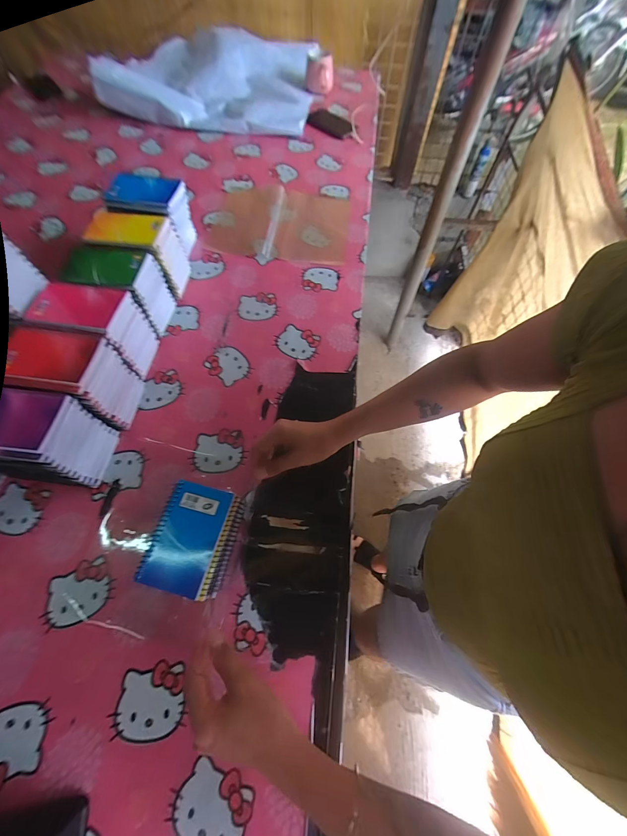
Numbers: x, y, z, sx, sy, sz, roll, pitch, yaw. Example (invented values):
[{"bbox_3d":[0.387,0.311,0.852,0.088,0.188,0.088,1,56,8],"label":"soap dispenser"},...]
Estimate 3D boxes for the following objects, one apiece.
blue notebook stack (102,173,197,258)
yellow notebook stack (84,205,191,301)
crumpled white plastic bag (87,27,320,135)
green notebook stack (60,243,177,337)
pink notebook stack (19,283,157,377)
[{"bbox_3d":[-0.327,-0.408,0.667,0.133,0.130,0.100,7,64,3],"label":"blue notebook stack"},{"bbox_3d":[-0.335,-0.319,0.628,0.138,0.126,0.108,6,64,3],"label":"yellow notebook stack"},{"bbox_3d":[-0.308,-1.023,0.959,0.592,0.128,0.418,15,65,7],"label":"crumpled white plastic bag"},{"bbox_3d":[-0.346,-0.226,0.581,0.135,0.130,0.102,1,64,1],"label":"green notebook stack"},{"bbox_3d":[-0.364,-0.143,0.540,0.143,0.130,0.097,7,64,4],"label":"pink notebook stack"}]

